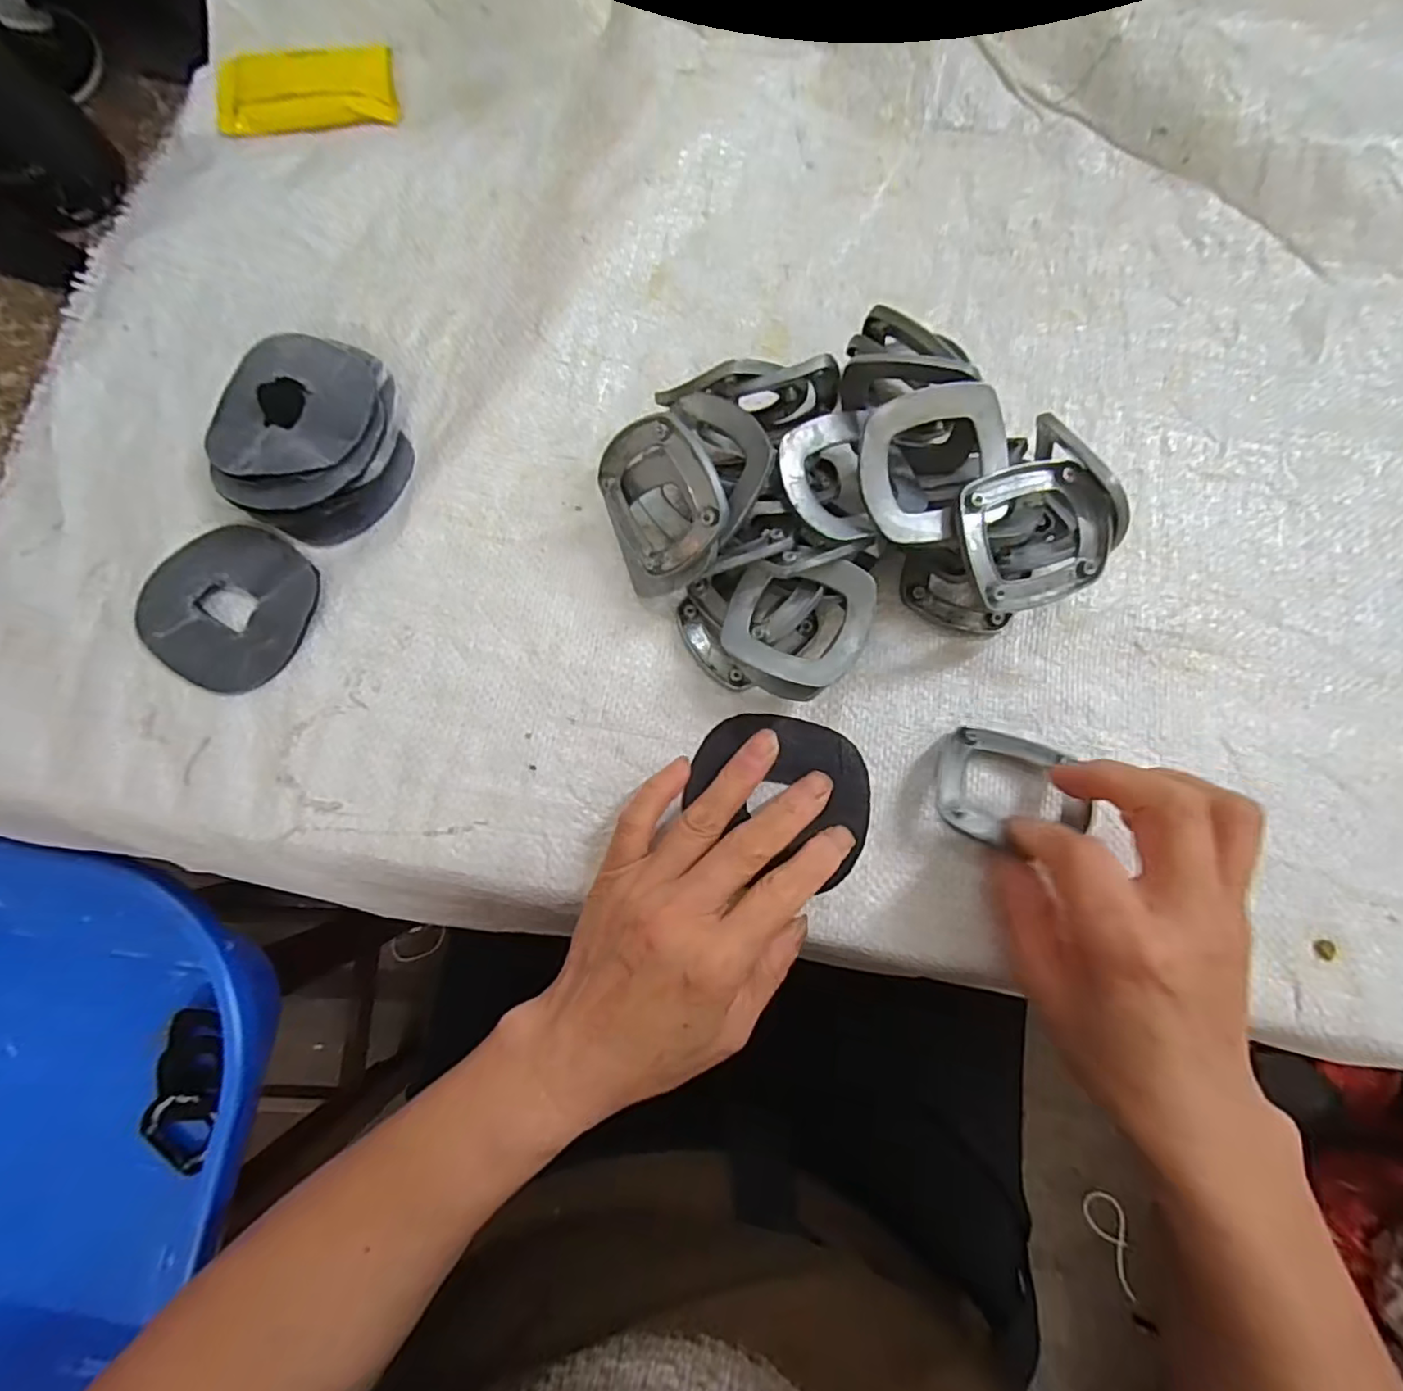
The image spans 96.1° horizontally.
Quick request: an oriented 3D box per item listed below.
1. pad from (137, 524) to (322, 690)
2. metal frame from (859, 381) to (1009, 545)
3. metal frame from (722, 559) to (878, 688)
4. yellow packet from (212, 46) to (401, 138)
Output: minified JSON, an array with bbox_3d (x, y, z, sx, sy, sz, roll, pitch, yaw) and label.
[{"bbox_3d":[-0.228,-0.043,0.304,0.083,0.005,0.076,31,80,7],"label":"pad"},{"bbox_3d":[0.095,-0.092,0.253,0.060,0.008,0.058,-11,97,-1],"label":"metal frame"},{"bbox_3d":[0.040,-0.034,0.271,0.061,0.010,0.053,19,92,18],"label":"metal frame"},{"bbox_3d":[-0.229,-0.347,0.363,0.100,0.013,0.052,-6,78,0],"label":"yellow packet"}]

